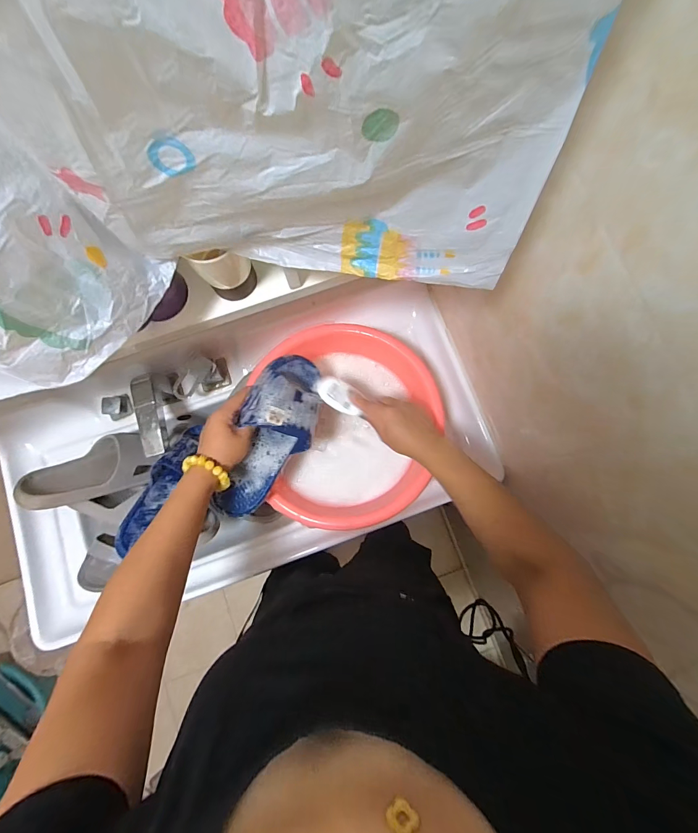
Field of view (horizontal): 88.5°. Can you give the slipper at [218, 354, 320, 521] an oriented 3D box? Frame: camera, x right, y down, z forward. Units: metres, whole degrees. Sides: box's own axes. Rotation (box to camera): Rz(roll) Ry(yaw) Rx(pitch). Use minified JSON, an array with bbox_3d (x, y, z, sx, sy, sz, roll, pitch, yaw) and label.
[{"bbox_3d":[-0.117,0.029,0.558,0.111,0.083,0.270,24,78,-29],"label":"slipper"}]

